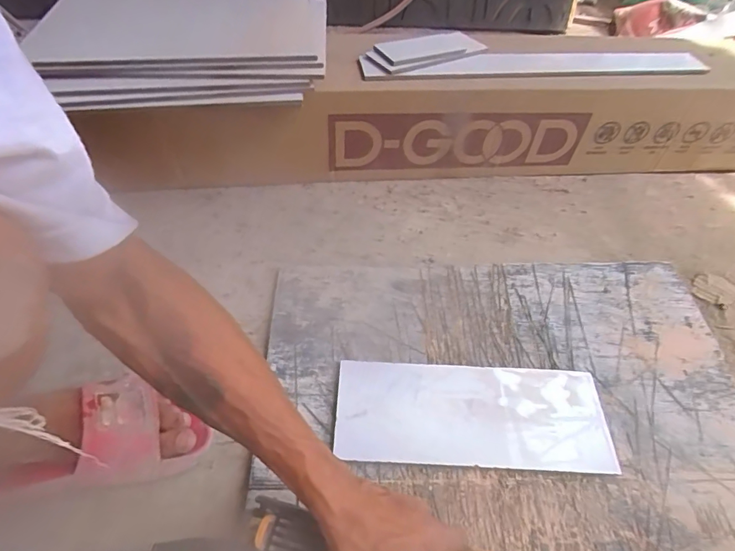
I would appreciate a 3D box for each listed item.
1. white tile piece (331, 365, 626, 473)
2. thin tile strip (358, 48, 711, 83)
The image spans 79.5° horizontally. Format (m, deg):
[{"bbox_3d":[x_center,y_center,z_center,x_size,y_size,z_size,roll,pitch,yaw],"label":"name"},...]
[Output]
[{"bbox_3d":[0.113,0.153,0.491,0.291,0.012,0.113,4,48,-1],"label":"white tile piece"},{"bbox_3d":[0.279,-0.349,0.731,0.577,0.022,0.085,-4,49,-8],"label":"thin tile strip"}]

